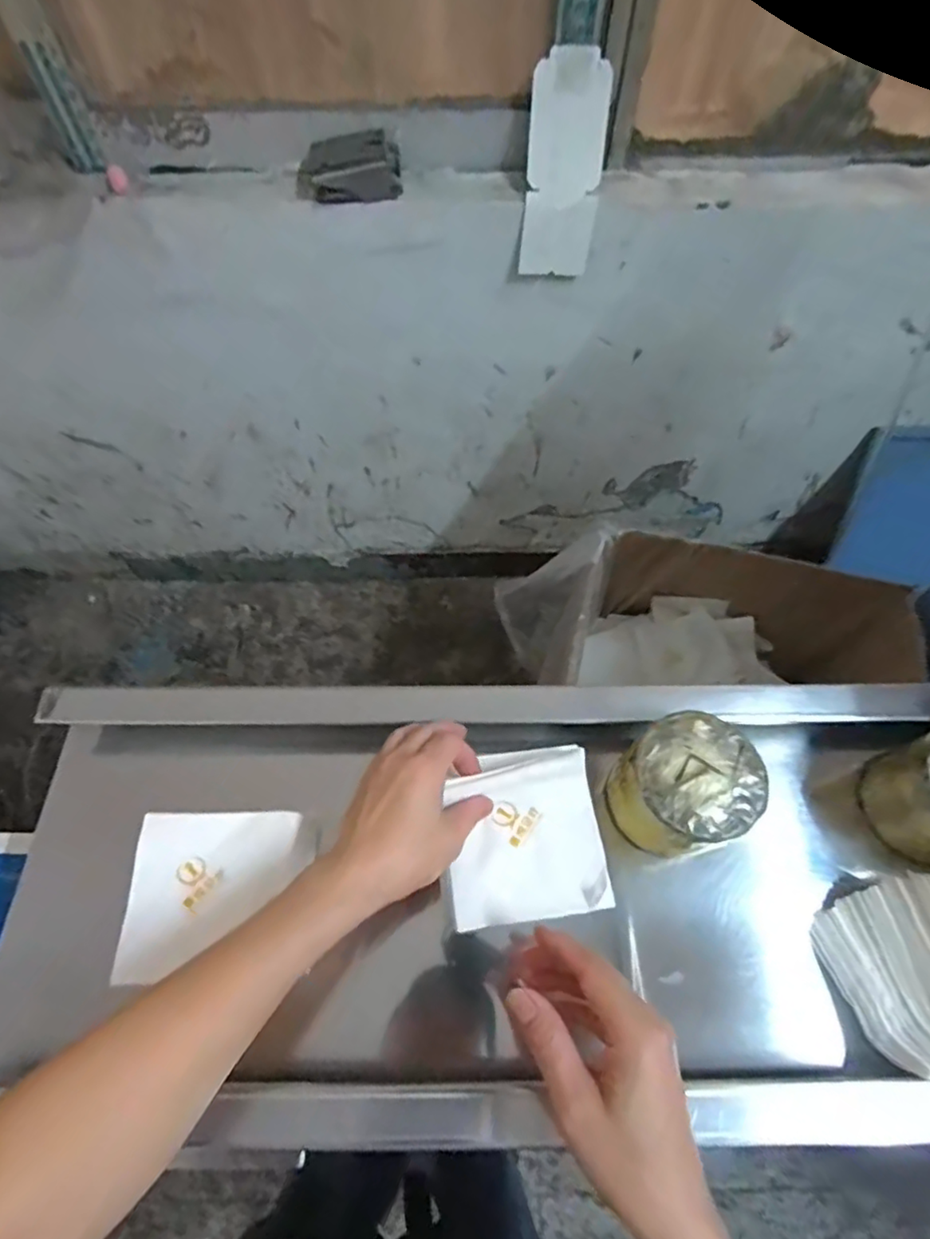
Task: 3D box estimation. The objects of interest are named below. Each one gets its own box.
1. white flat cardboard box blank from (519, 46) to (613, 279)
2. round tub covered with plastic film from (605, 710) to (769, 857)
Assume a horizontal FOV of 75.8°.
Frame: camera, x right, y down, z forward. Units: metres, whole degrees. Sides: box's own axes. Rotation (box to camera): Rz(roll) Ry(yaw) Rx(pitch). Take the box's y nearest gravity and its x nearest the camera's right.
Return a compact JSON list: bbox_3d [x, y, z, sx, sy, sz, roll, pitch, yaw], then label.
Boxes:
[{"bbox_3d":[0.140,-0.638,0.854,0.103,0.255,0.029,5,38,3],"label":"white flat cardboard box blank"},{"bbox_3d":[0.168,0.126,0.458,0.099,0.064,0.091,-10,61,-5],"label":"round tub covered with plastic film"}]

